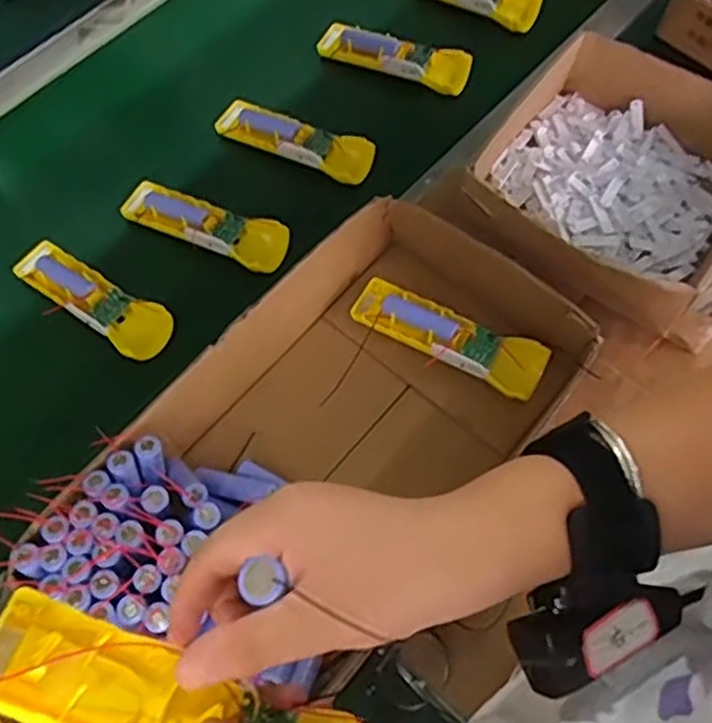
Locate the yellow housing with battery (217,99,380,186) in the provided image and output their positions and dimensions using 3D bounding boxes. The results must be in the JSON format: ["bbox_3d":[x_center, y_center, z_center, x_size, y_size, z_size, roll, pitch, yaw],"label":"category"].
[{"bbox_3d":[-0.062,-0.224,0.734,0.169,0.023,0.051,27,67,10],"label":"yellow housing with battery"}]

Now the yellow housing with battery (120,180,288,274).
[{"bbox_3d":[-0.143,-0.130,0.686,0.163,0.022,0.047,25,66,9],"label":"yellow housing with battery"}]

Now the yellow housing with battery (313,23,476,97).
[{"bbox_3d":[0.041,-0.332,0.787,0.168,0.029,0.052,27,66,10],"label":"yellow housing with battery"}]

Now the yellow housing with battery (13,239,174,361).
[{"bbox_3d":[-0.235,-0.058,0.652,0.170,0.026,0.048,34,68,13],"label":"yellow housing with battery"}]

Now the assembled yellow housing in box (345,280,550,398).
[{"bbox_3d":[0.076,-0.023,0.605,0.163,0.032,0.043,30,67,11],"label":"assembled yellow housing in box"}]

